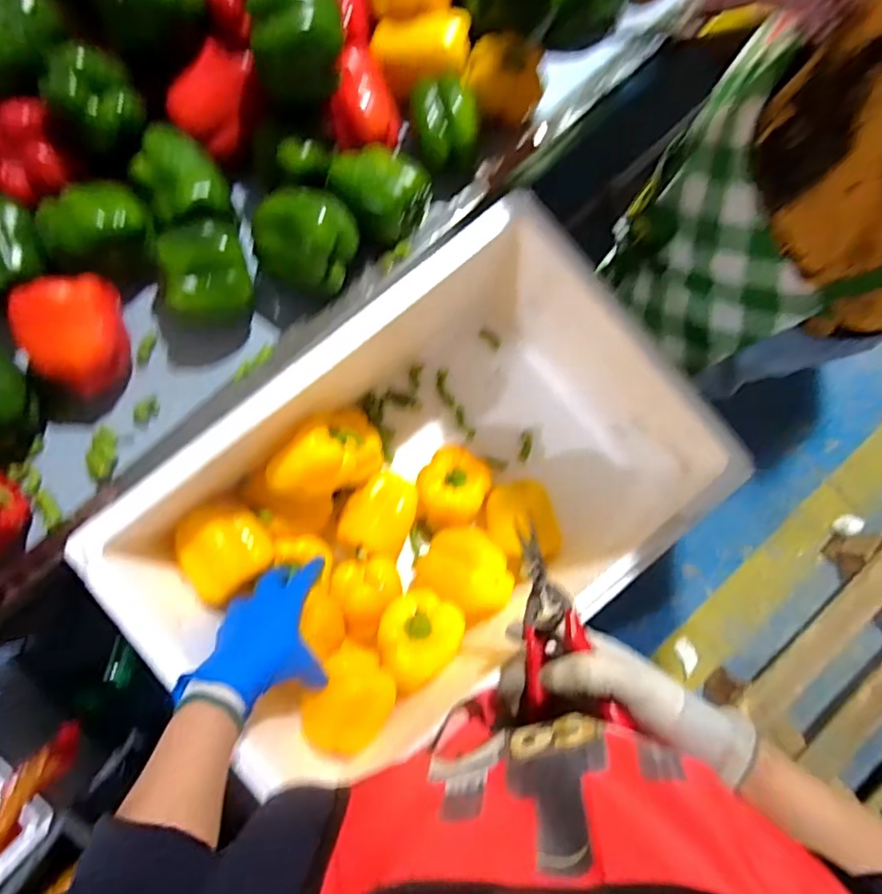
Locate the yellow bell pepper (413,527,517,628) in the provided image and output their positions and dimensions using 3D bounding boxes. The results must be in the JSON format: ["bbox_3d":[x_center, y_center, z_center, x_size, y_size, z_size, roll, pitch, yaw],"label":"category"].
[{"bbox_3d":[0.024,0.143,0.659,0.113,0.089,0.098,34,84,0],"label":"yellow bell pepper"}]

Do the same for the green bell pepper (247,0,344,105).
[{"bbox_3d":[-0.122,-0.347,0.487,0.073,0.077,0.081,-2,85,-3],"label":"green bell pepper"}]

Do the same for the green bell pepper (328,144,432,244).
[{"bbox_3d":[-0.062,-0.249,0.546,0.087,0.059,0.066,35,84,0],"label":"green bell pepper"}]

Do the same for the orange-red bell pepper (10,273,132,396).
[{"bbox_3d":[-0.333,-0.098,0.519,0.083,0.075,0.093,-20,86,-5],"label":"orange-red bell pepper"}]

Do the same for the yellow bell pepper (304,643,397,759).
[{"bbox_3d":[-0.096,0.265,0.599,0.087,0.093,0.094,33,84,0],"label":"yellow bell pepper"}]

